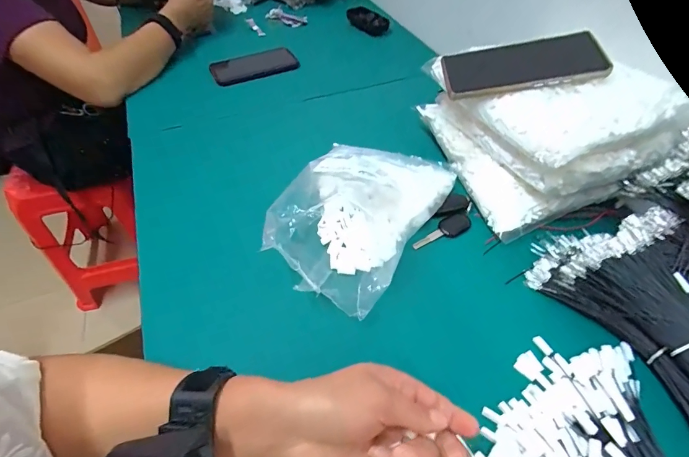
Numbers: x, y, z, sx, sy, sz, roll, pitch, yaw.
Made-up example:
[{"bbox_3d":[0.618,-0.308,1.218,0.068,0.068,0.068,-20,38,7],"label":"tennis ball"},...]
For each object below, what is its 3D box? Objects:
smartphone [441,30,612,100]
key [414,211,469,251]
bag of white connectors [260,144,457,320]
[{"bbox_3d":[0.199,-0.187,0.418,0.162,0.011,0.082,-4,54,13],"label":"smartphone"},{"bbox_3d":[0.119,0.004,0.442,0.081,0.009,0.024,-26,55,-19],"label":"key"},{"bbox_3d":[0.026,-0.035,0.417,0.140,0.087,0.251,24,55,19],"label":"bag of white connectors"}]

